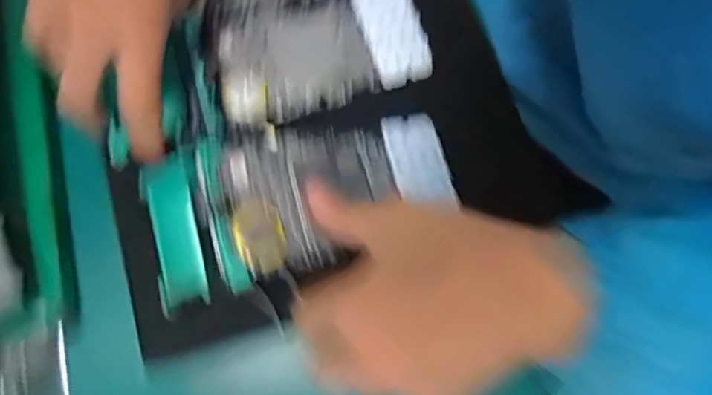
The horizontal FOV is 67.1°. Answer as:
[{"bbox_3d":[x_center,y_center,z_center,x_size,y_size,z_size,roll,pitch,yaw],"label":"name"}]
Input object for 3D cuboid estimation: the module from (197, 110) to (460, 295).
[{"bbox_3d":[-0.014,-0.011,0.290,0.136,0.011,0.076,-23,74,-24],"label":"module"}]

